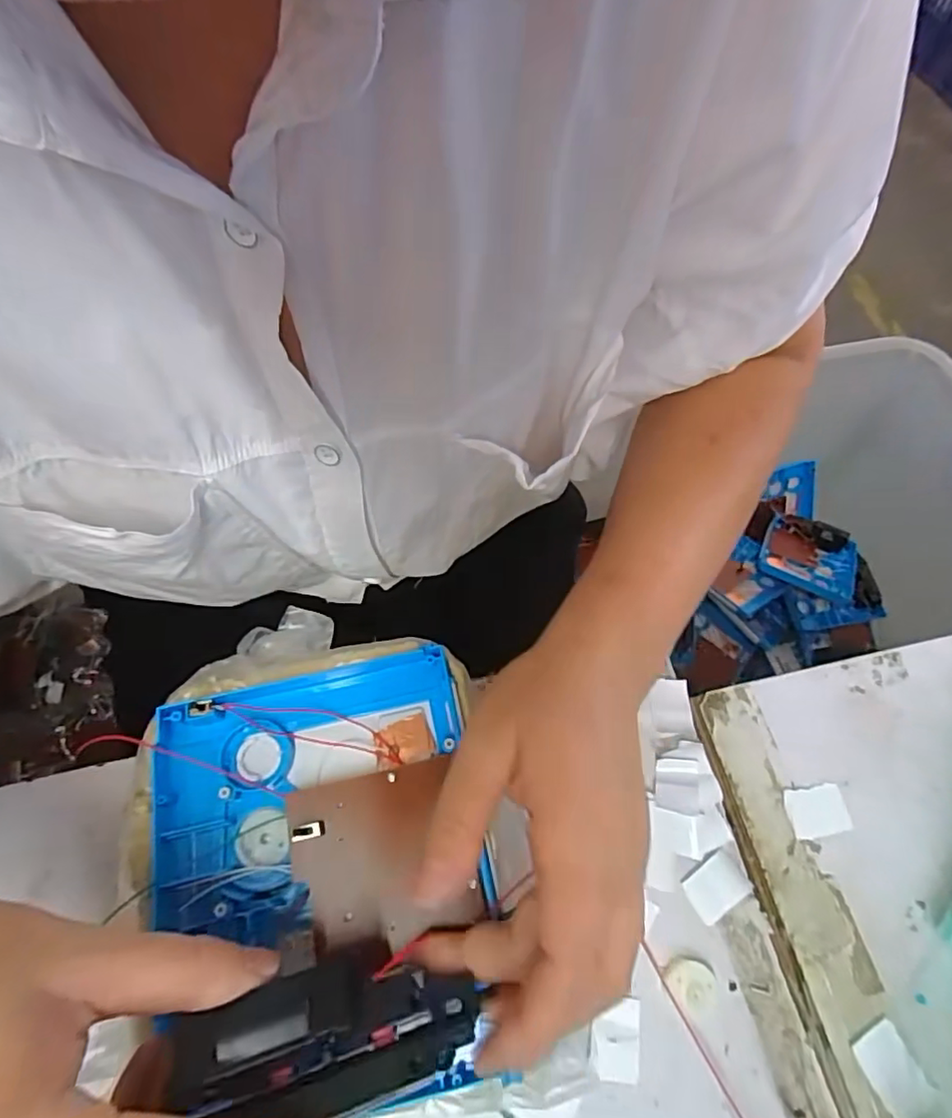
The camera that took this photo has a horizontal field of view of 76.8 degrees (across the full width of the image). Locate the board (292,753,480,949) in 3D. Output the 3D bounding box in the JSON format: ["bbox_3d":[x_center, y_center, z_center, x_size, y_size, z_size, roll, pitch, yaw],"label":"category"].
[{"bbox_3d":[-0.039,0.122,0.248,0.070,0.010,0.063,-13,63,-5],"label":"board"}]

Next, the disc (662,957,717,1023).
[{"bbox_3d":[0.094,0.186,0.260,0.021,0.005,0.023,0,63,0],"label":"disc"}]

